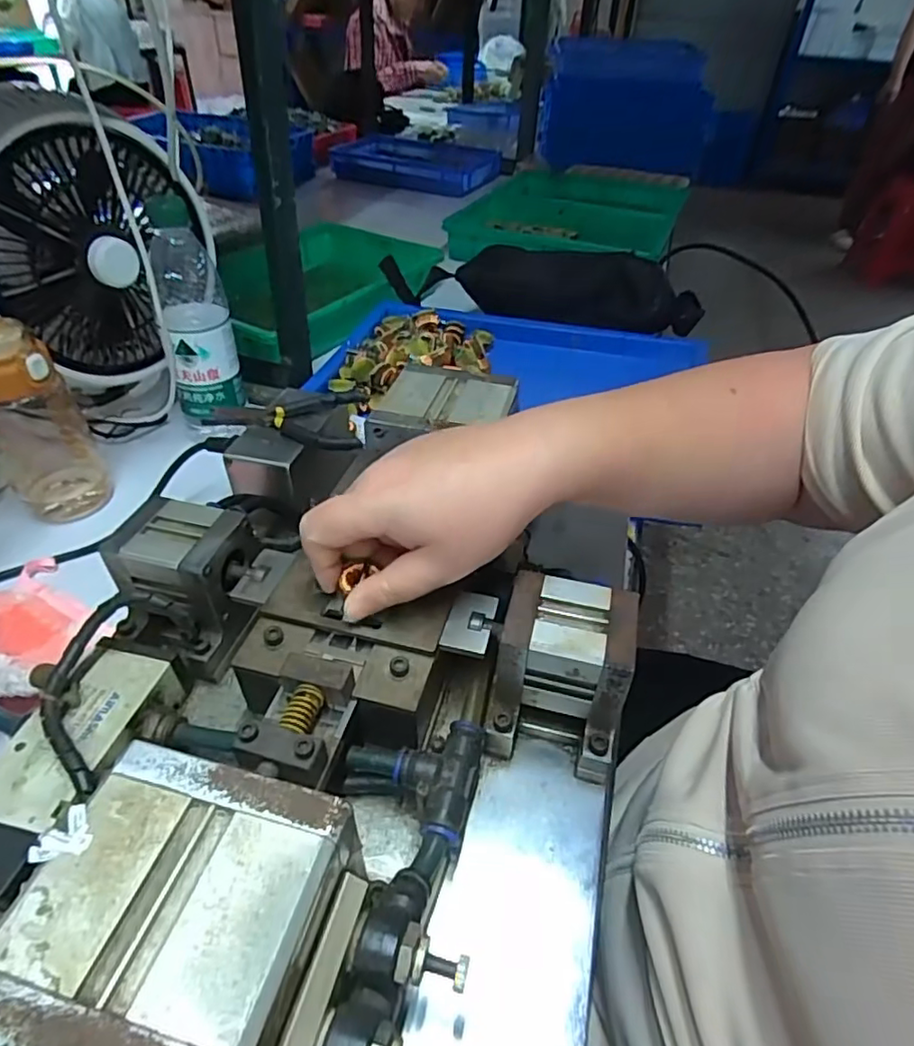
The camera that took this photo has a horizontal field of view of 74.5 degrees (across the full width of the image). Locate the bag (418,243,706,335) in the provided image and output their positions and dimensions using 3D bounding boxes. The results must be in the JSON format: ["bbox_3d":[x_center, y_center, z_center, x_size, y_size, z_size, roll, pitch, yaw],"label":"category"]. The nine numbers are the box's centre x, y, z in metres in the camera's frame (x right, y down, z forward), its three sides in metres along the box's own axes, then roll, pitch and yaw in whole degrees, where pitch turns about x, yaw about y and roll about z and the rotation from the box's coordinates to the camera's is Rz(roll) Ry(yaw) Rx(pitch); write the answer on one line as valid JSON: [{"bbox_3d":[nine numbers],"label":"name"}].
[{"bbox_3d":[0.143,-0.313,0.796,0.347,0.072,0.088,10,42,8],"label":"bag"}]

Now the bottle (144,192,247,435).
[{"bbox_3d":[-0.244,-0.187,0.563,0.064,0.199,0.056,-13,44,-18],"label":"bottle"}]

